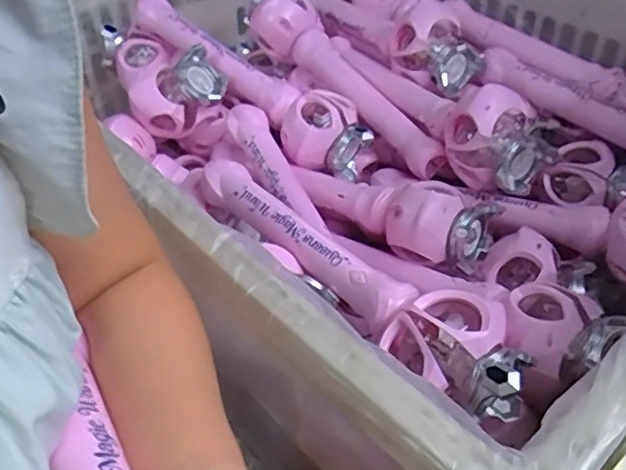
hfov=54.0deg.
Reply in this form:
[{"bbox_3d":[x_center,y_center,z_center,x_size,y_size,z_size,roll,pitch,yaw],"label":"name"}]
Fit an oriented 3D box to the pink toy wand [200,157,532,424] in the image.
[{"bbox_3d":[0.020,0.026,0.539,0.086,0.059,0.362,-31,51,-29],"label":"pink toy wand"}]

